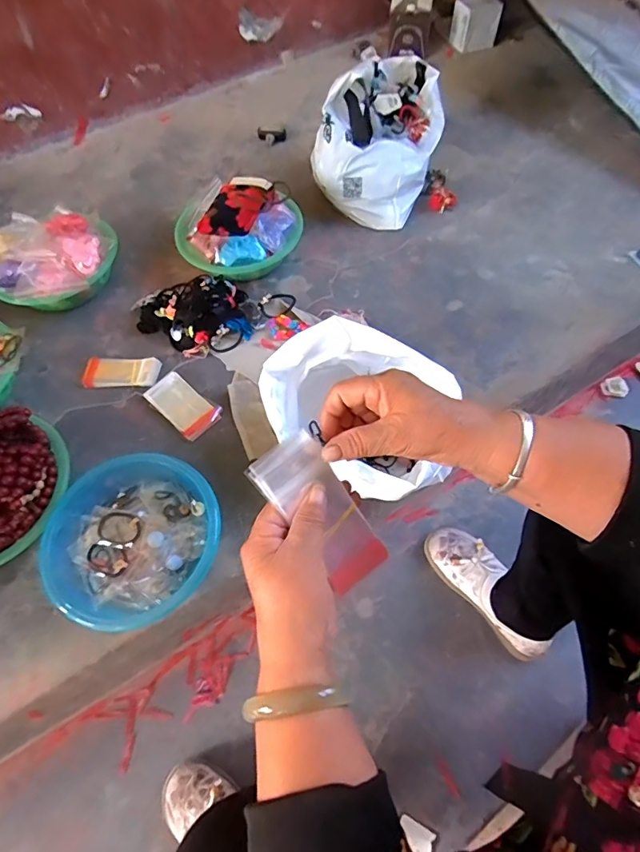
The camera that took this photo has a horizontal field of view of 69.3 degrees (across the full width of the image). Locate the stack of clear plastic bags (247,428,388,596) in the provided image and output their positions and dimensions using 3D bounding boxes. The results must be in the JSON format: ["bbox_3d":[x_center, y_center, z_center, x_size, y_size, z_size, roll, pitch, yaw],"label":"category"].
[{"bbox_3d":[0.004,0.065,0.358,0.057,0.011,0.126,-43,104,-19],"label":"stack of clear plastic bags"}]

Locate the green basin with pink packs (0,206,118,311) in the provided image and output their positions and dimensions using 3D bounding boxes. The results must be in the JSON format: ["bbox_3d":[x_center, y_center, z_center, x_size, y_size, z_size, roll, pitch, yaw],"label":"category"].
[{"bbox_3d":[-0.505,-0.316,0.884,0.228,0.110,0.228,-1,61,2],"label":"green basin with pink packs"}]

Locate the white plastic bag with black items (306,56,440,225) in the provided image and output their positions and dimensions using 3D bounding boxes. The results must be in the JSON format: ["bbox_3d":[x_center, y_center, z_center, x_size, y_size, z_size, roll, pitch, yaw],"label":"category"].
[{"bbox_3d":[0.128,-0.612,0.967,0.227,0.196,0.324,16,63,11],"label":"white plastic bag with black items"}]

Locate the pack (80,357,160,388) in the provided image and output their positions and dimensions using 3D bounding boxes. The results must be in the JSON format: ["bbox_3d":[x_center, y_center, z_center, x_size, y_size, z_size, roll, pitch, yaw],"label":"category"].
[{"bbox_3d":[-0.339,-0.093,0.793,0.126,0.022,0.054,3,61,4],"label":"pack"}]

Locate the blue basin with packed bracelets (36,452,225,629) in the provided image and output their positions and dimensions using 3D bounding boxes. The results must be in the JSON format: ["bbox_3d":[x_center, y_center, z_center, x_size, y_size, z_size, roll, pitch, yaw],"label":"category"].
[{"bbox_3d":[-0.254,0.153,0.633,0.220,0.084,0.216,-1,61,2],"label":"blue basin with packed bracelets"}]

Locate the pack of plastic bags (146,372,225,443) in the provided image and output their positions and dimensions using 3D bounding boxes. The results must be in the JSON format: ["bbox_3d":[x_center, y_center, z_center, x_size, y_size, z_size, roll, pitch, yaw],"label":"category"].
[{"bbox_3d":[-0.224,-0.033,0.766,0.130,0.024,0.069,37,69,21],"label":"pack of plastic bags"}]

